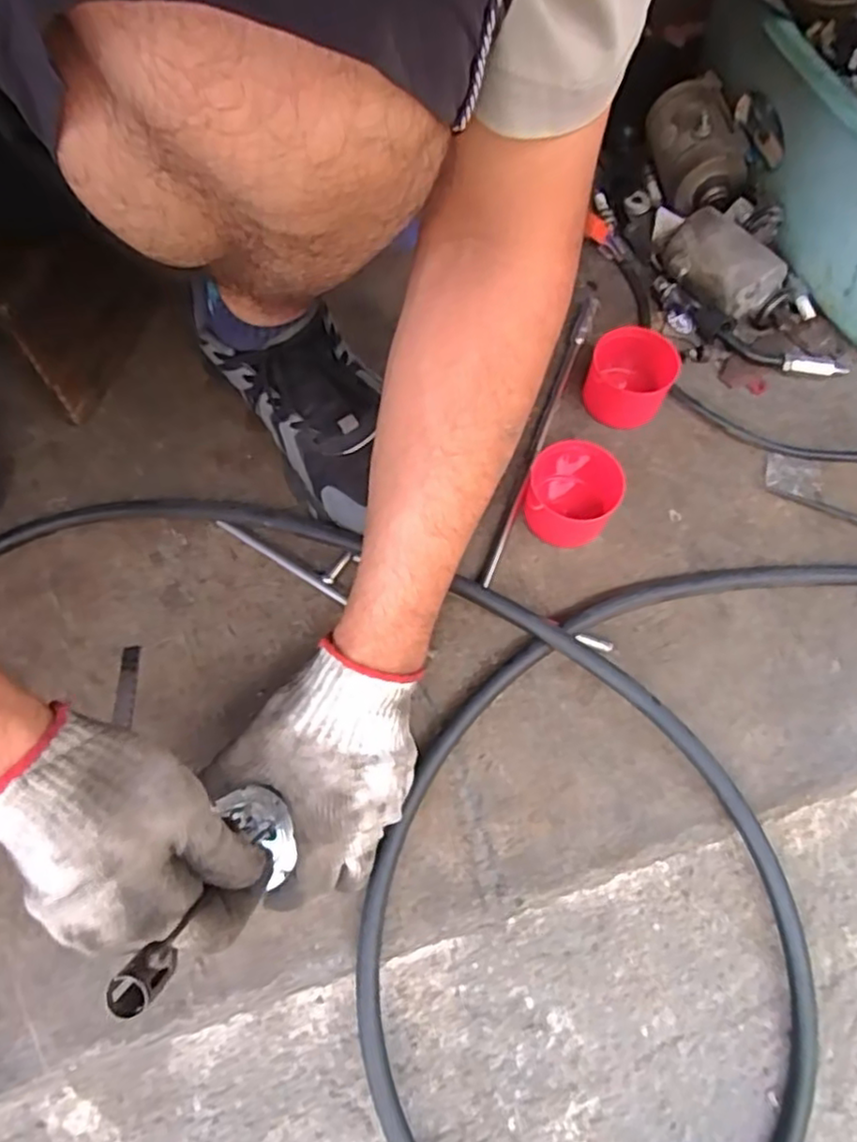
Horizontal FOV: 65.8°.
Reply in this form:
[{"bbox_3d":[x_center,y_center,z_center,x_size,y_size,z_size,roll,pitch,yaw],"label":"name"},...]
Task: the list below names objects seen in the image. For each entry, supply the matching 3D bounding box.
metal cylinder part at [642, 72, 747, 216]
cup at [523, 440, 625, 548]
[{"bbox_3d":[0.246,-0.391,0.619,0.068,0.068,0.125,-12,68,-5],"label":"metal cylinder part"},{"bbox_3d":[0.107,-0.058,0.497,0.069,0.045,0.068,0,67,0],"label":"cup"}]

